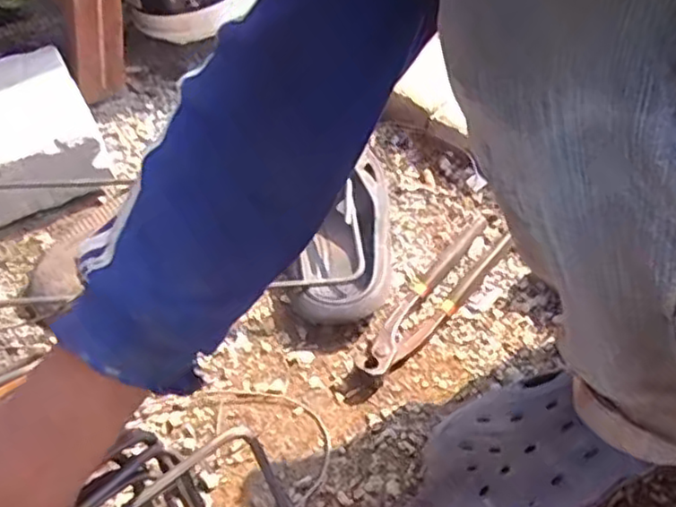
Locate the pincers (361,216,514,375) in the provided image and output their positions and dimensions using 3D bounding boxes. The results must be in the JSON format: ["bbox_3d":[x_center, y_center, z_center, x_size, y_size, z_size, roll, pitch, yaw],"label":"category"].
[{"bbox_3d":[0.092,0.037,0.612,0.046,0.022,0.219,27,47,26],"label":"pincers"}]

